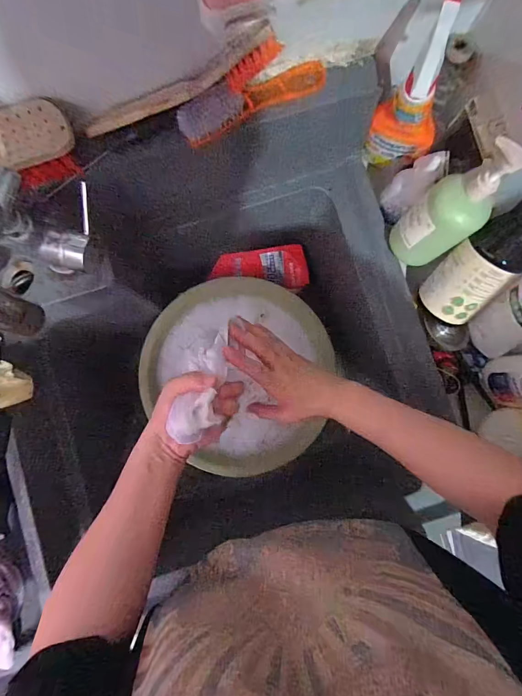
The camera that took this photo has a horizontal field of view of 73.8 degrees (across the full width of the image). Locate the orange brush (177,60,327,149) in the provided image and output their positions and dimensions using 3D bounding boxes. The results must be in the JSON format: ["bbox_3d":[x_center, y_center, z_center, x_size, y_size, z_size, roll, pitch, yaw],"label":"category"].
[{"bbox_3d":[-0.005,-0.301,0.417,0.194,0.053,0.036,-29,87,-3],"label":"orange brush"}]

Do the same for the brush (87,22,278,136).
[{"bbox_3d":[-0.092,-0.293,0.389,0.229,0.030,0.039,-16,86,12],"label":"brush"}]

